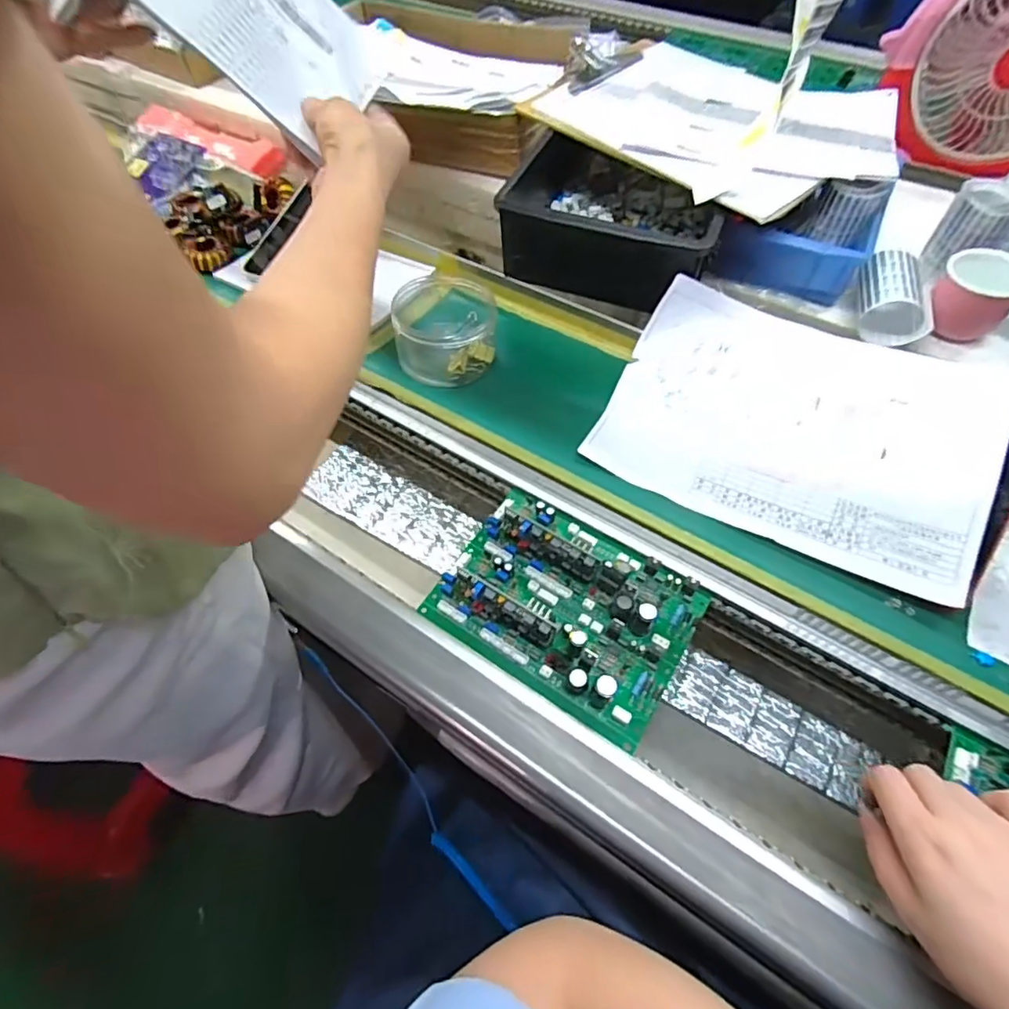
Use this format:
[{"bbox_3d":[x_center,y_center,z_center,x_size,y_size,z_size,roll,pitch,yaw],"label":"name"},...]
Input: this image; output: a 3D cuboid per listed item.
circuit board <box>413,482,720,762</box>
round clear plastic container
[{"bbox_3d":[0.045,0.067,0.395,0.177,0.033,0.136,29,63,18],"label":"circuit board"},{"bbox_3d":[-0.055,-0.172,0.521,0.089,0.048,0.096,4,59,4],"label":"round clear plastic container"}]

